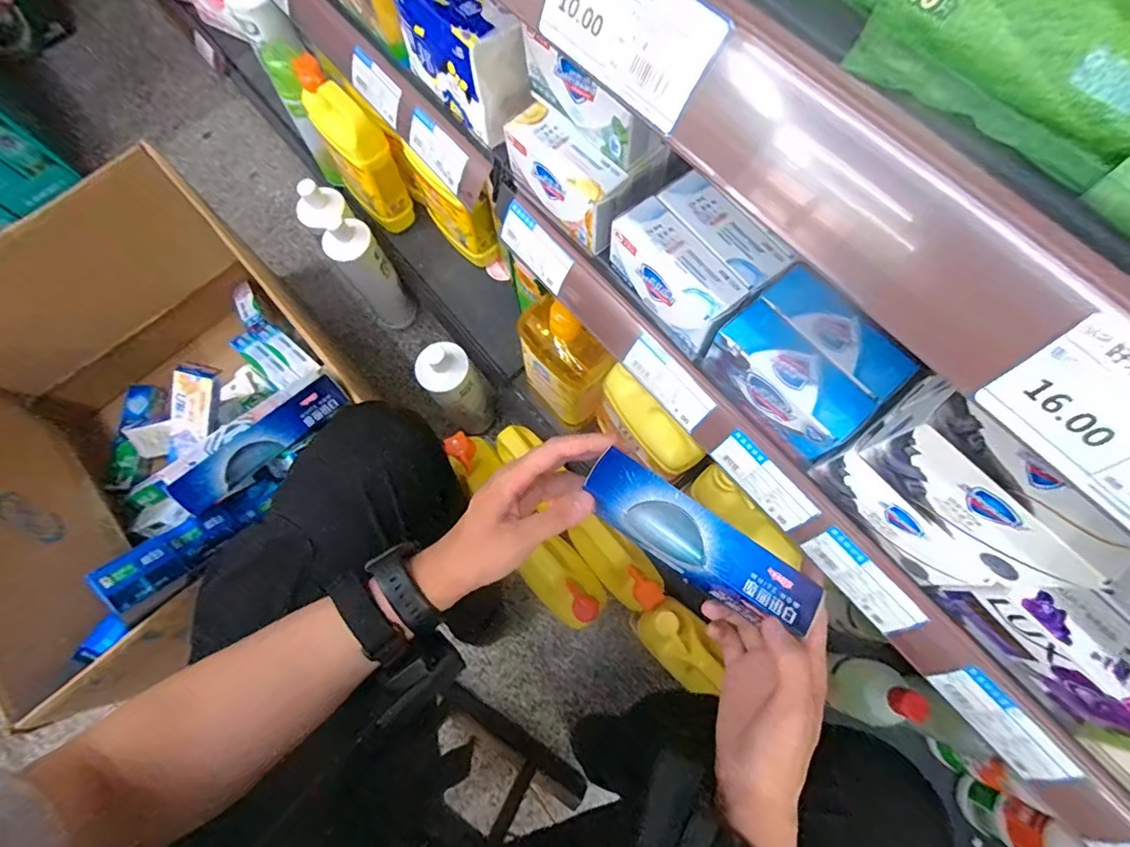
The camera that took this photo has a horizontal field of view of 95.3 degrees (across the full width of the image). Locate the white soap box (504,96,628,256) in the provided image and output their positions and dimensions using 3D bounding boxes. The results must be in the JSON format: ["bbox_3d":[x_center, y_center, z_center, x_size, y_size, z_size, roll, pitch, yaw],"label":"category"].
[{"bbox_3d":[0.001,-0.189,0.397,0.040,0.053,0.105,-39,76,-9],"label":"white soap box"}]

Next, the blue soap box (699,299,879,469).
[{"bbox_3d":[0.143,-0.025,0.341,0.038,0.059,0.099,-37,76,-9],"label":"blue soap box"}]

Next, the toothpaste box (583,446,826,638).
[{"bbox_3d":[0.094,0.087,0.374,0.173,0.028,0.048,33,77,8],"label":"toothpaste box"}]

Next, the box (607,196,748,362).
[{"bbox_3d":[0.077,-0.105,0.368,0.037,0.052,0.100,-38,76,-9],"label":"box"}]

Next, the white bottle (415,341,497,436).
[{"bbox_3d":[-0.159,-0.050,0.783,0.077,0.191,0.074,-43,77,-10],"label":"white bottle"}]

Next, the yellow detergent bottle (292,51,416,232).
[{"bbox_3d":[-0.329,-0.429,0.813,0.072,0.229,0.130,-38,76,-9],"label":"yellow detergent bottle"}]

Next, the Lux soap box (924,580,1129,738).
[{"bbox_3d":[0.275,0.123,0.287,0.037,0.066,0.105,-40,76,-9],"label":"Lux soap box"}]

